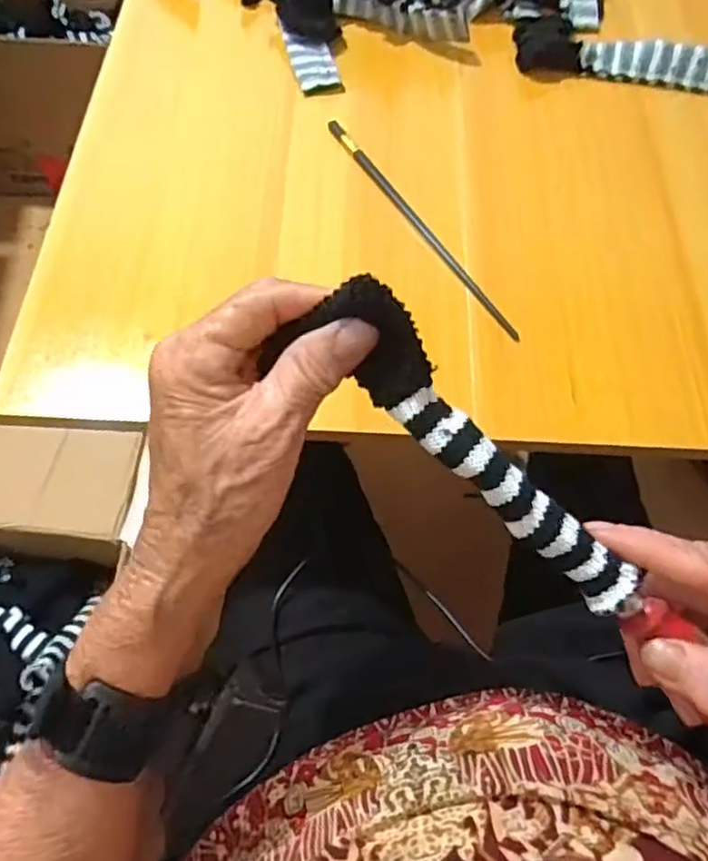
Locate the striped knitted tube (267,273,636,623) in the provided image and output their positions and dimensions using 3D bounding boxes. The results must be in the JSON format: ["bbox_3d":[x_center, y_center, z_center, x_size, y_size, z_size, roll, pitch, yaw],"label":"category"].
[{"bbox_3d":[0.044,0.010,0.252,0.160,0.029,0.036,45,70,-6],"label":"striped knitted tube"}]

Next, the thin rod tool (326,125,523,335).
[{"bbox_3d":[0.047,-0.152,0.482,0.012,0.004,0.233,-29,68,-14],"label":"thin rod tool"}]

